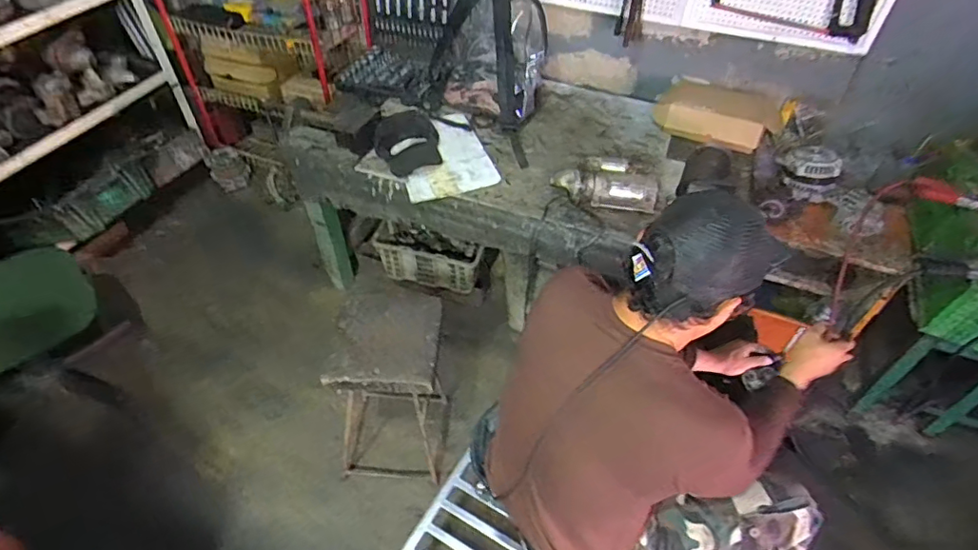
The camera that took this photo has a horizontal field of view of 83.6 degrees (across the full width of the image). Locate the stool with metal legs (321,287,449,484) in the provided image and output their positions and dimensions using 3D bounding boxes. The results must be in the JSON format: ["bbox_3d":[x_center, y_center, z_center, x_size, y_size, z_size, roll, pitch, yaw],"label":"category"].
[{"bbox_3d":[-0.263,0.296,1.404,0.281,0.518,0.266,2,48,0],"label":"stool with metal legs"}]

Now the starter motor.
[{"bbox_3d":[0.314,-0.245,1.454,0.277,0.108,0.144,10,48,8],"label":"starter motor"}]

